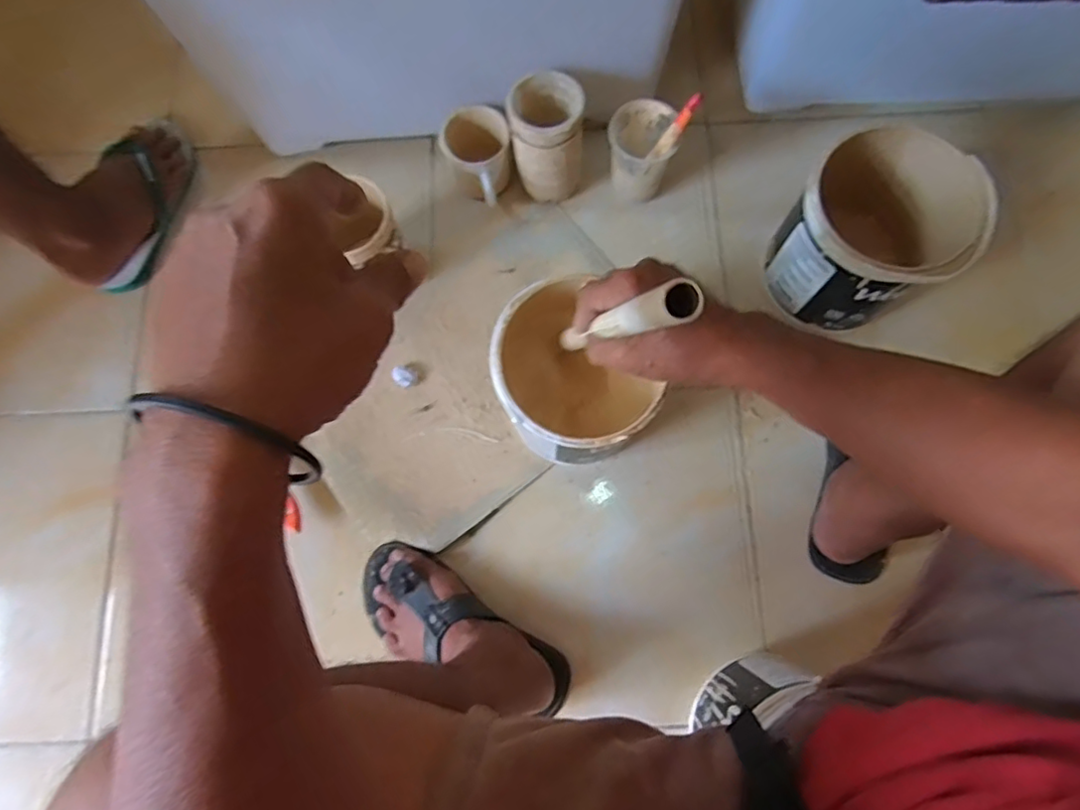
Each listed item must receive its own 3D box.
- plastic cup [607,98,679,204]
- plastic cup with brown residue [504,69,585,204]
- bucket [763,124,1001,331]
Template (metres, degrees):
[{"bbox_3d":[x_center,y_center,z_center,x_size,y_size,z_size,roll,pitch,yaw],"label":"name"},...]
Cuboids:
[{"bbox_3d":[0.130,-0.330,0.797,0.074,0.104,0.087,2,77,2],"label":"plastic cup"},{"bbox_3d":[0.010,-0.340,0.790,0.088,0.146,0.087,0,77,1],"label":"plastic cup with brown residue"},{"bbox_3d":[0.386,-0.200,0.711,0.174,0.177,0.170,0,77,1],"label":"bucket"}]

